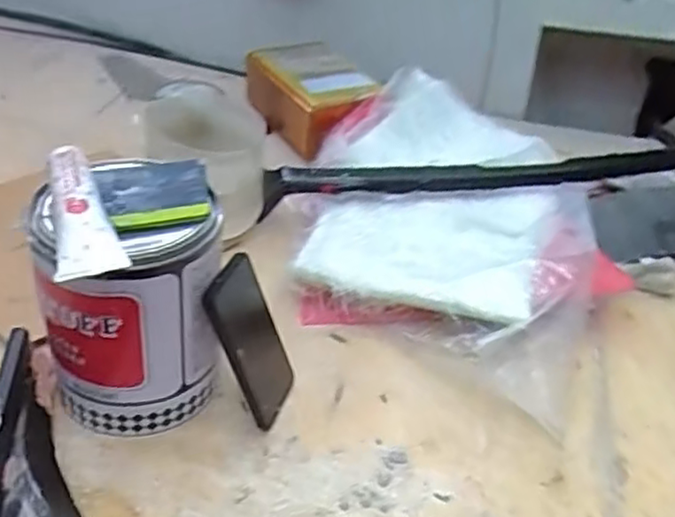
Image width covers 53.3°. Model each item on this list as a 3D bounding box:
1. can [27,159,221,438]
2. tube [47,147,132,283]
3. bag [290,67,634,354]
[{"bbox_3d":[-0.197,0.048,0.627,0.140,0.218,0.148,5,36,-4],"label":"can"},{"bbox_3d":[-0.205,-0.039,0.535,0.050,0.024,0.151,-9,51,-24],"label":"tube"},{"bbox_3d":[0.172,-0.076,0.943,0.414,0.131,0.547,13,37,6],"label":"bag"}]

